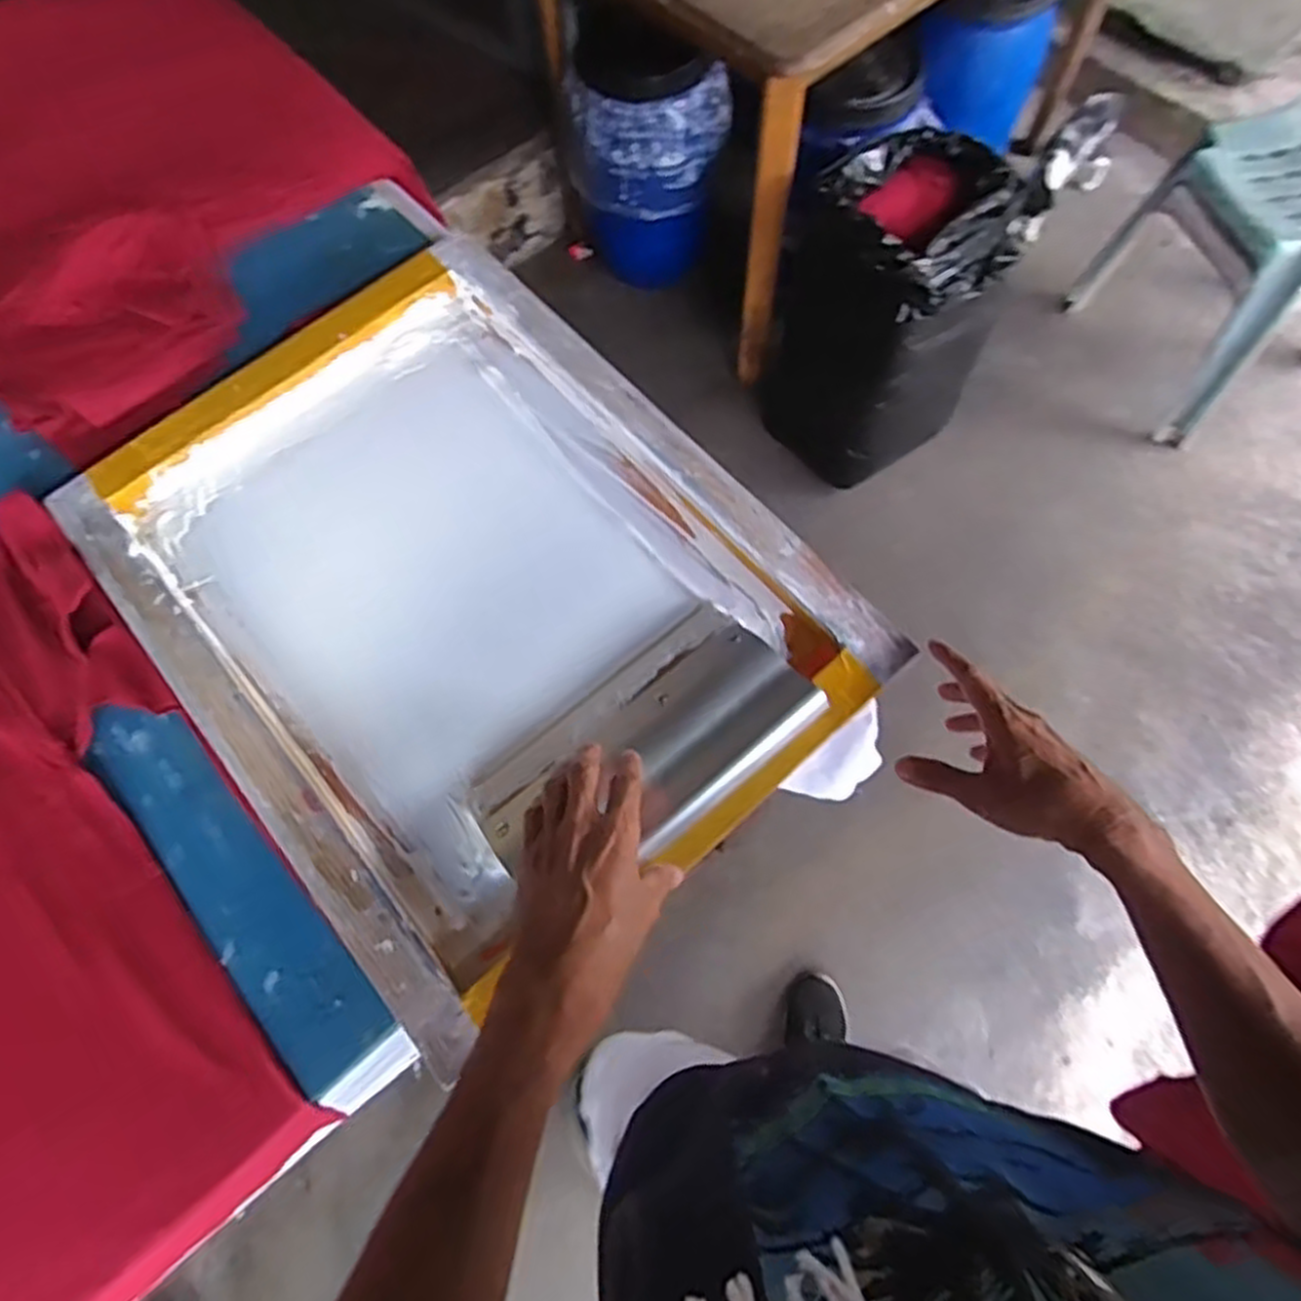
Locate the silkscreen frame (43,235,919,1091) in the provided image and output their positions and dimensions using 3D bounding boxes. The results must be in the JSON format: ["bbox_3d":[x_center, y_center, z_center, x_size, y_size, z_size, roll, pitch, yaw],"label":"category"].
[{"bbox_3d":[-0.159,-0.058,0.652,0.454,0.047,0.598,-40,73,-12],"label":"silkscreen frame"}]

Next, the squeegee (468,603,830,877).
[{"bbox_3d":[-0.008,0.072,0.580,0.247,0.055,0.134,-38,72,-11],"label":"squeegee"}]

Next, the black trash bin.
[{"bbox_3d":[0.444,-0.678,1.523,0.388,0.571,0.401,-1,69,2],"label":"black trash bin"}]

